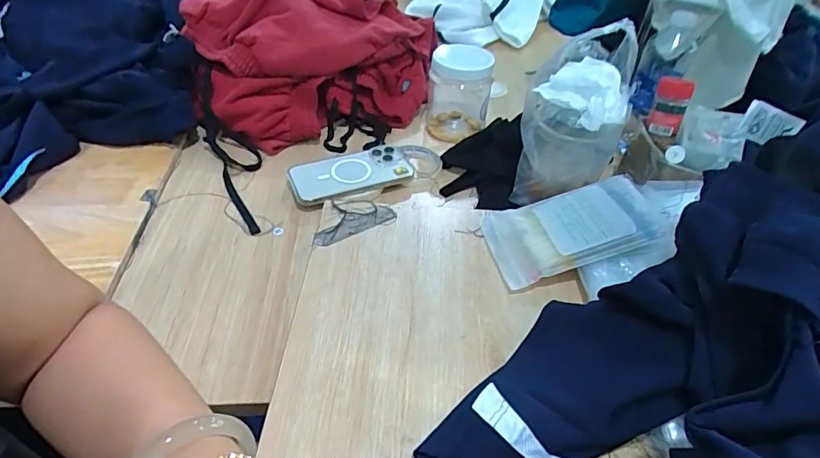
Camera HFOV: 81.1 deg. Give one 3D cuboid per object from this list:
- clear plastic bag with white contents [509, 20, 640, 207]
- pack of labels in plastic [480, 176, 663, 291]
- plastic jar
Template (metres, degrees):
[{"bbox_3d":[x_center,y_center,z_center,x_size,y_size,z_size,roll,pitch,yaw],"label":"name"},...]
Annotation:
[{"bbox_3d":[0.191,-0.125,0.568,0.111,0.196,0.086,21,46,17],"label":"clear plastic bag with white contents"},{"bbox_3d":[0.169,-0.005,0.518,0.169,0.018,0.109,-19,43,3],"label":"pack of labels in plastic"},{"bbox_3d":[0.077,-0.219,0.749,0.092,0.117,0.109,5,44,2],"label":"plastic jar"}]

